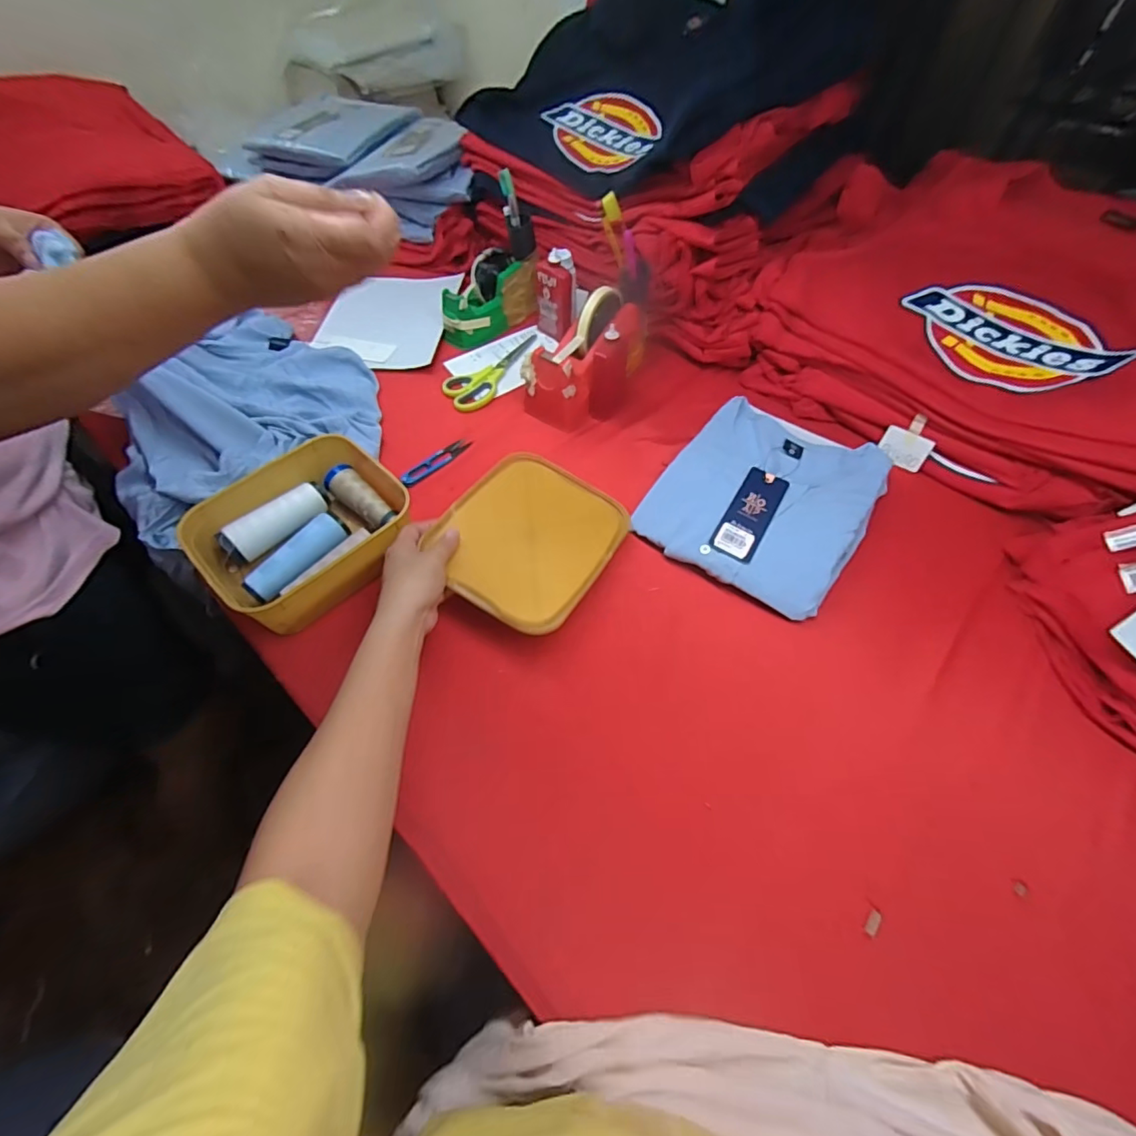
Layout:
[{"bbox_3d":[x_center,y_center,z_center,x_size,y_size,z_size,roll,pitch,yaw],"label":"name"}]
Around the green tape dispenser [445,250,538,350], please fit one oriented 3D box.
[{"bbox_3d":[-0.116,-0.404,0.788,0.068,0.086,0.158,32,59,19],"label":"green tape dispenser"}]

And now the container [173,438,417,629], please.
[{"bbox_3d":[-0.273,-0.040,0.553,0.166,0.061,0.202,38,61,22],"label":"container"}]

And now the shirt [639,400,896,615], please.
[{"bbox_3d":[0.227,-0.080,0.605,0.217,0.048,0.255,32,59,19],"label":"shirt"}]

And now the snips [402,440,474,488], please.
[{"bbox_3d":[-0.165,-0.133,0.657,0.020,0.014,0.107,35,60,20],"label":"snips"}]

